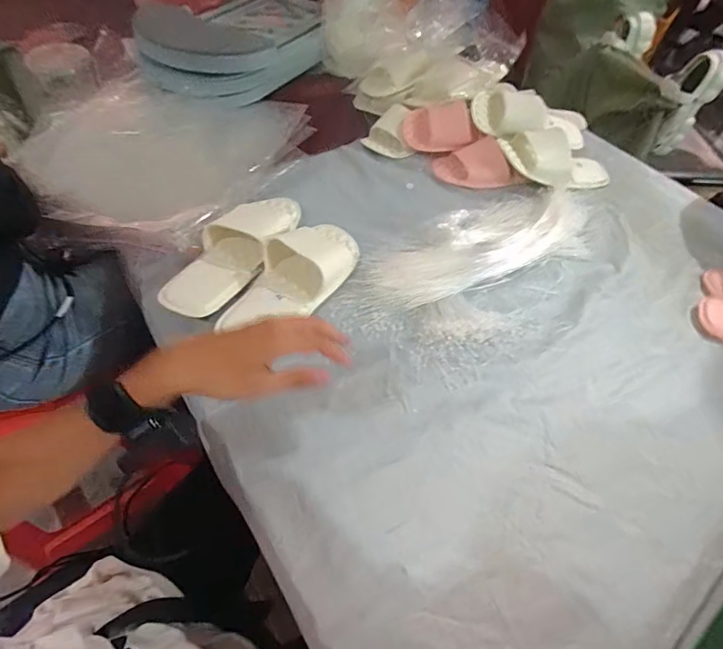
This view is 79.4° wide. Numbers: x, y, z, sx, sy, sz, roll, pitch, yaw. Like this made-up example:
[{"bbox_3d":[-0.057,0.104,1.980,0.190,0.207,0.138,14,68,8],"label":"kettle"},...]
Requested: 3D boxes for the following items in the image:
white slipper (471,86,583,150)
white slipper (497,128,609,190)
[{"bbox_3d":[0.335,-0.412,0.860,0.245,0.071,0.118,1,53,-21],"label":"white slipper"},{"bbox_3d":[0.379,-0.306,0.819,0.240,0.074,0.094,10,52,-20],"label":"white slipper"}]

